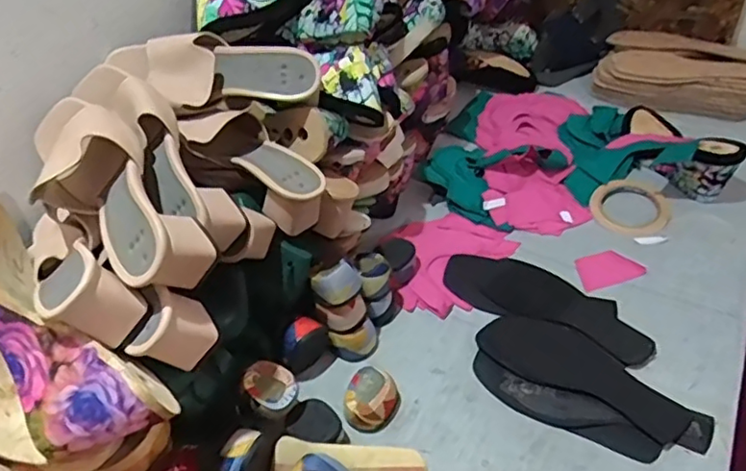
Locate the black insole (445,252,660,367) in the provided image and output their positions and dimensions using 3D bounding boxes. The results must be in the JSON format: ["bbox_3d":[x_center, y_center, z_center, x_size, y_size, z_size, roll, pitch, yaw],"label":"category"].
[{"bbox_3d":[0.207,0.073,0.723,0.247,0.006,0.097,20,48,26],"label":"black insole"}]

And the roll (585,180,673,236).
[{"bbox_3d":[0.355,-0.039,0.832,0.107,0.012,0.103,-3,42,3],"label":"roll"}]

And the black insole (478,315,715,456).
[{"bbox_3d":[0.232,0.144,0.645,0.238,0.008,0.087,23,49,27],"label":"black insole"}]

